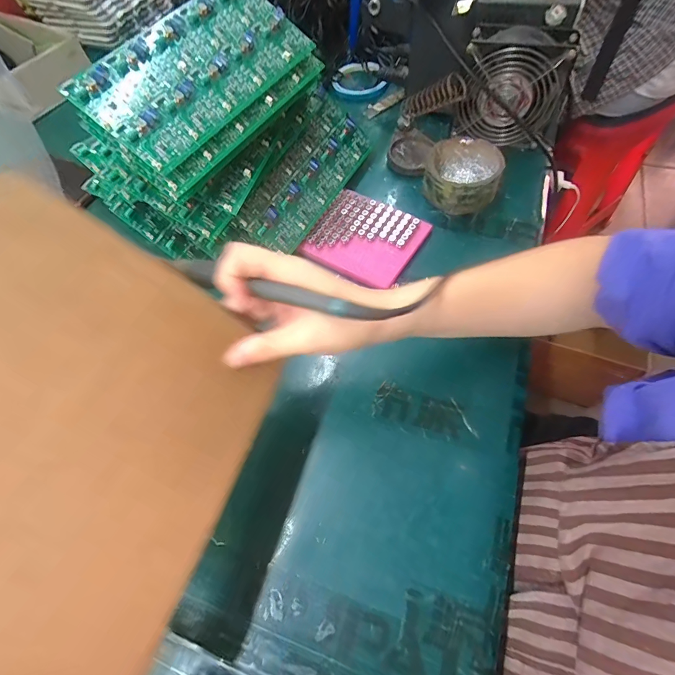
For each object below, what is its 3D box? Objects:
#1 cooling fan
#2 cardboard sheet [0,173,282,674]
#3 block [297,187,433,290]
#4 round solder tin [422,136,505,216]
[{"bbox_3d":[0.217,-0.296,0.450,0.131,0.121,0.044,12,65,11],"label":"cooling fan"},{"bbox_3d":[-0.143,0.062,0.180,0.012,0.190,0.247,-18,45,47],"label":"cardboard sheet"},{"bbox_3d":[0.032,-0.118,0.434,0.120,0.016,0.107,29,68,17],"label":"block"},{"bbox_3d":[0.151,-0.201,0.449,0.086,0.042,0.083,7,63,8],"label":"round solder tin"}]

